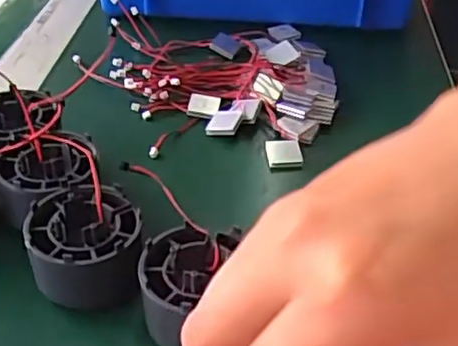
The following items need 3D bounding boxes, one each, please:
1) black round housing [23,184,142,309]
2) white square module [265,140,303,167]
[{"bbox_3d":[-0.067,0.036,0.297,0.049,0.041,0.052,1,37,0],"label":"black round housing"},{"bbox_3d":[0.034,-0.013,0.389,0.020,0.006,0.021,-4,37,-6],"label":"white square module"}]

